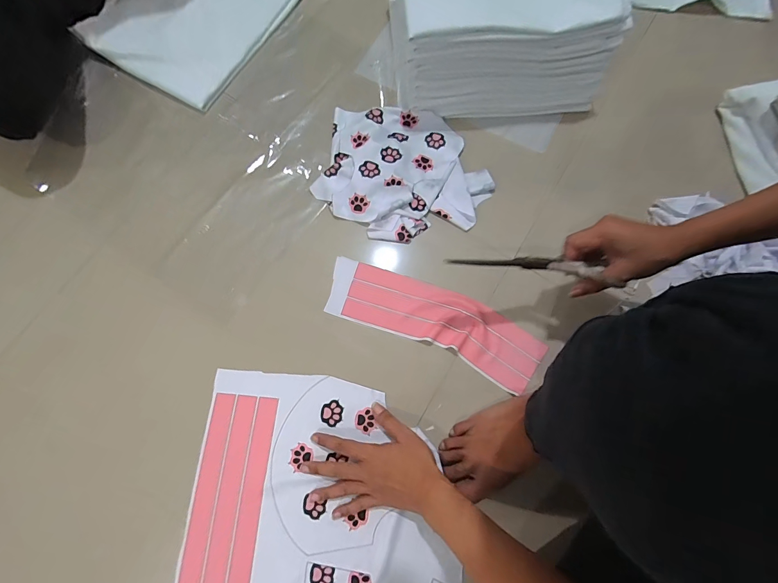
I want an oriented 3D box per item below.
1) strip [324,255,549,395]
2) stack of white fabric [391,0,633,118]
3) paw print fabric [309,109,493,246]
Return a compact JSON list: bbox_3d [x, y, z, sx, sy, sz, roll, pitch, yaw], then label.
[{"bbox_3d":[0.072,0.044,0.595,0.352,0.005,0.108,23,75,6],"label":"strip"},{"bbox_3d":[0.202,-0.504,0.669,0.355,0.170,0.301,-1,75,-2],"label":"stack of white fabric"},{"bbox_3d":[0.030,-0.215,0.656,0.293,0.027,0.252,9,75,1],"label":"paw print fabric"}]

